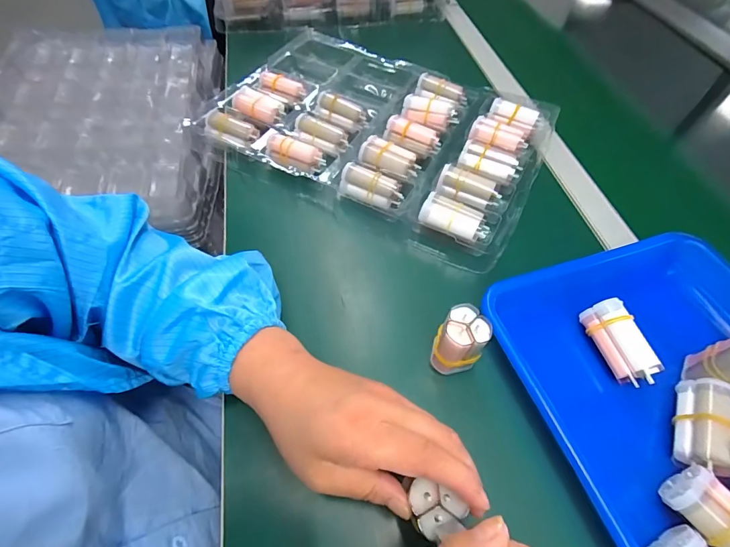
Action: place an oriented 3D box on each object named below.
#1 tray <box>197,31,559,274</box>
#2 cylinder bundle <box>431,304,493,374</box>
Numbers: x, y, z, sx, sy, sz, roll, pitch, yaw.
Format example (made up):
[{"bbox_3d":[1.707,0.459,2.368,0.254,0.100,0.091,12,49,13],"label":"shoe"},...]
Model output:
[{"bbox_3d":[0.020,-0.193,0.489,0.400,0.037,0.282,25,58,14],"label":"tray"},{"bbox_3d":[0.076,0.056,0.304,0.036,0.066,0.033,1,56,-2],"label":"cylinder bundle"}]

